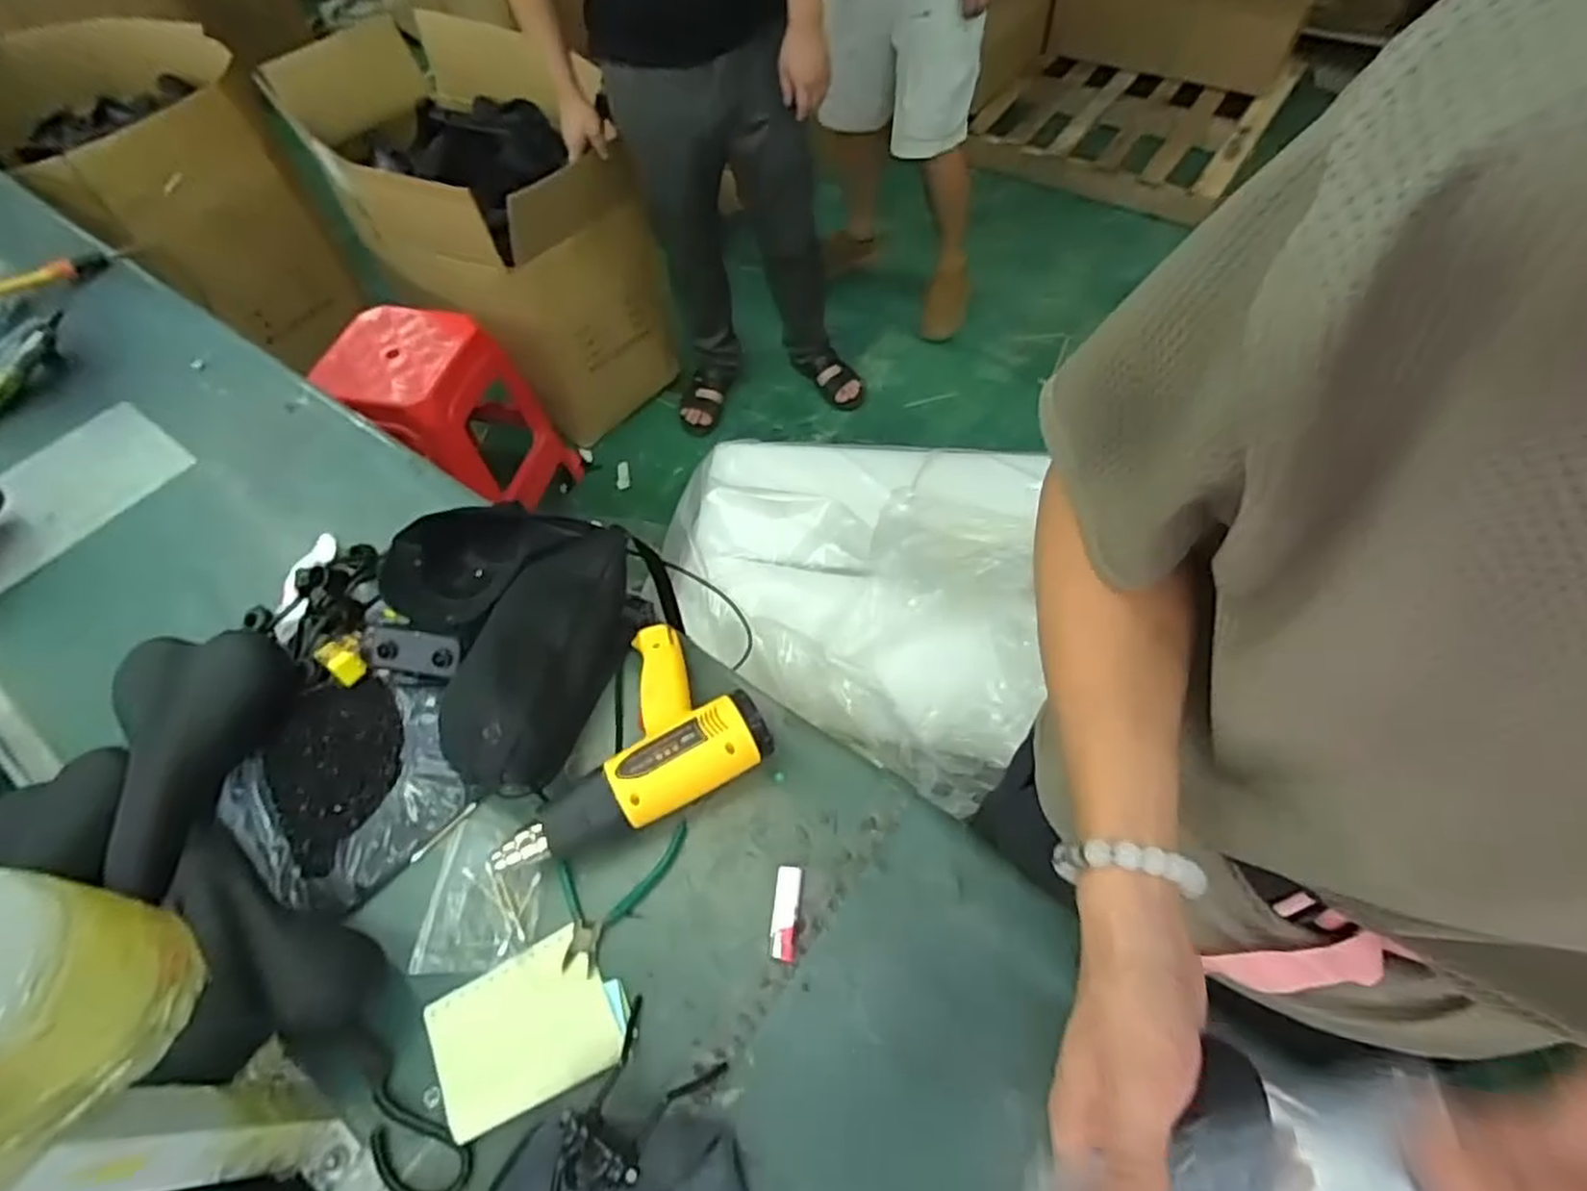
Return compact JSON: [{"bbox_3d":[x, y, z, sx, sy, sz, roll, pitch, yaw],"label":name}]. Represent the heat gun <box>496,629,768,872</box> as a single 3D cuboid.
[{"bbox_3d":[-0.178,0.139,0.732,0.259,0.070,0.194,-28,61,-14],"label":"heat gun"}]

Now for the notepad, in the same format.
[{"bbox_3d":[-0.224,0.362,0.632,0.152,0.007,0.118,-25,60,-12],"label":"notepad"}]

